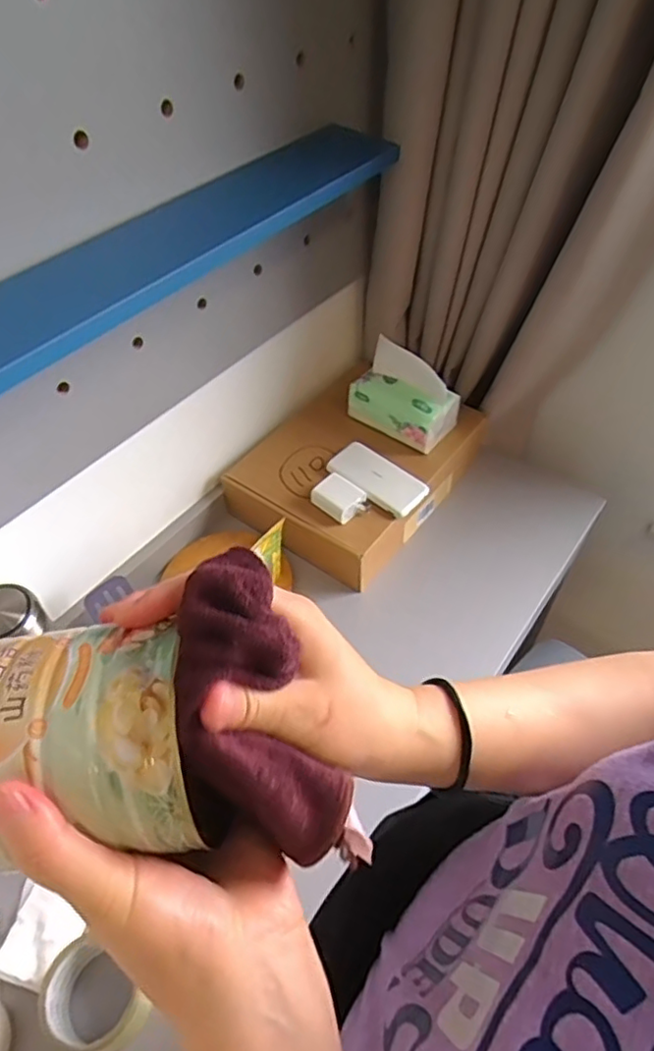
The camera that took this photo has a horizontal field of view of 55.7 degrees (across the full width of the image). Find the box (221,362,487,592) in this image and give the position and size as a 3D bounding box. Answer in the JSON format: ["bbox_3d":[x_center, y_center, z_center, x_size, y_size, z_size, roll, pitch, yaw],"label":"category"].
[{"bbox_3d":[0.049,-0.094,0.973,0.269,0.088,0.340,30,56,23],"label":"box"}]

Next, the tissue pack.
[{"bbox_3d":[0.116,-0.201,0.925,0.156,0.118,0.071,31,56,24],"label":"tissue pack"}]

